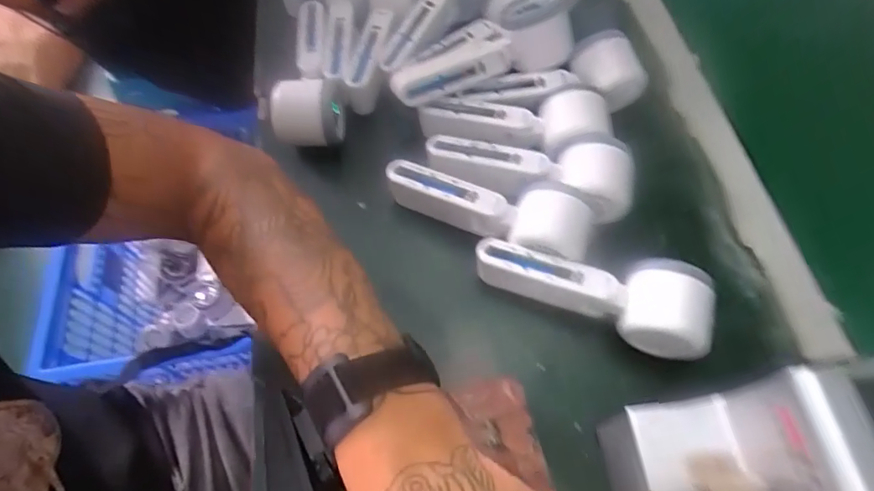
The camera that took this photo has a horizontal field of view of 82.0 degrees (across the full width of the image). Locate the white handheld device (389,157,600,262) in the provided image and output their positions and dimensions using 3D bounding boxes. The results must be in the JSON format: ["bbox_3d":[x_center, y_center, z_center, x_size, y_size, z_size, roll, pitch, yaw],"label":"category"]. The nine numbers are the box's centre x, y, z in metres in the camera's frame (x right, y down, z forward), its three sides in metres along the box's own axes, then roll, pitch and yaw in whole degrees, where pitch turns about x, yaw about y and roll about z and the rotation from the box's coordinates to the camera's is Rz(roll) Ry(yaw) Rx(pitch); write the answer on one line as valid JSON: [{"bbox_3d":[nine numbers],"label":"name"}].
[{"bbox_3d":[0.039,-0.031,0.406,0.168,0.044,0.051,18,64,11],"label":"white handheld device"}]

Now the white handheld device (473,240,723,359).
[{"bbox_3d":[0.113,0.034,0.378,0.169,0.061,0.055,17,64,10],"label":"white handheld device"}]

